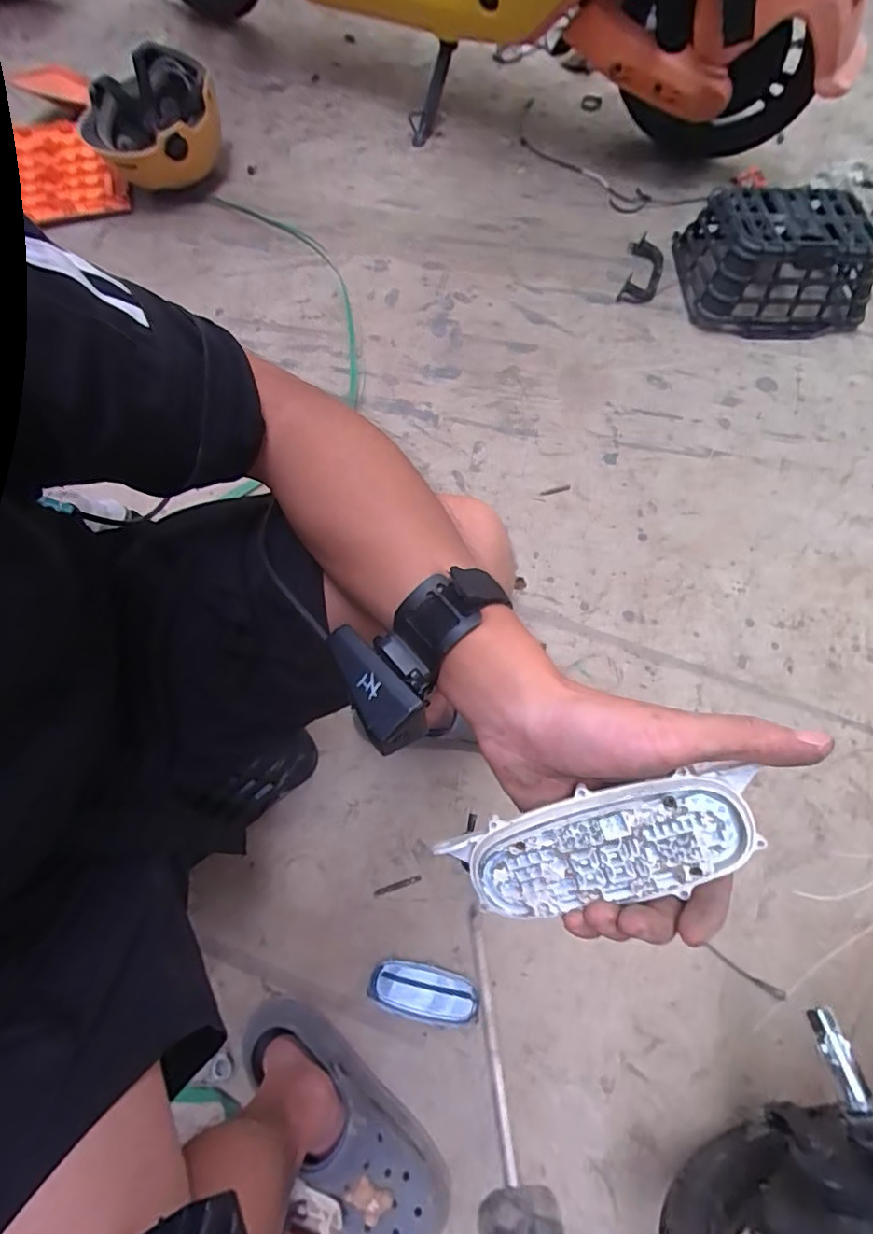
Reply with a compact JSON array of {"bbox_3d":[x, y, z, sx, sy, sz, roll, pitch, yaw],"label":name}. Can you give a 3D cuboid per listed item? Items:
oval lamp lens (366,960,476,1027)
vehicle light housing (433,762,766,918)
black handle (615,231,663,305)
[{"bbox_3d":[-0.016,0.449,0.668,0.127,0.007,0.058,15,72,5],"label":"oval lamp lens"},{"bbox_3d":[0.073,0.106,0.255,0.135,0.016,0.045,-19,69,13],"label":"vehicle light housing"},{"bbox_3d":[0.391,-0.650,1.052,0.067,0.024,0.154,16,72,5],"label":"black handle"}]

